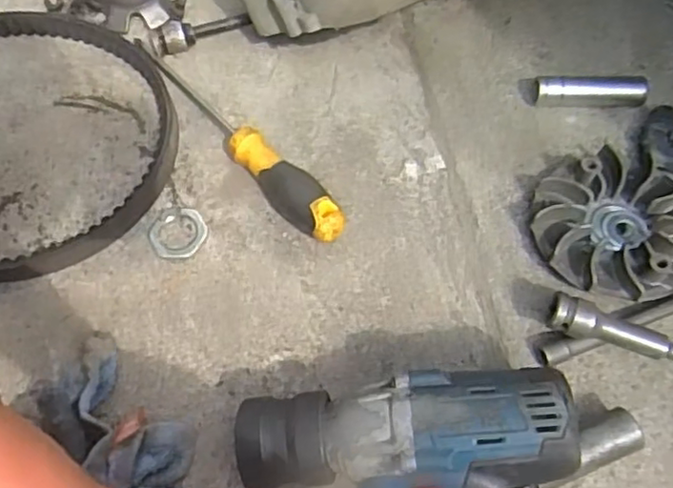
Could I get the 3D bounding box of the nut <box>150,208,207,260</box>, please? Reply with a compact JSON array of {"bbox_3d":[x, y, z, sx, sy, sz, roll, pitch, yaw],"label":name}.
[{"bbox_3d":[-0.113,-0.008,0.467,0.039,0.004,0.041,5,65,4],"label":"nut"}]

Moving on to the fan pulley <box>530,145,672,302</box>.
[{"bbox_3d":[0.187,-0.014,0.441,0.105,0.032,0.104,-1,65,1],"label":"fan pulley"}]

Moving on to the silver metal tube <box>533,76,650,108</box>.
[{"bbox_3d":[0.191,-0.114,0.494,0.080,0.020,0.017,1,65,2],"label":"silver metal tube"}]

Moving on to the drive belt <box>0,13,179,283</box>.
[{"bbox_3d":[-0.249,-0.082,0.499,0.242,0.019,0.247,-39,70,-16],"label":"drive belt"}]

